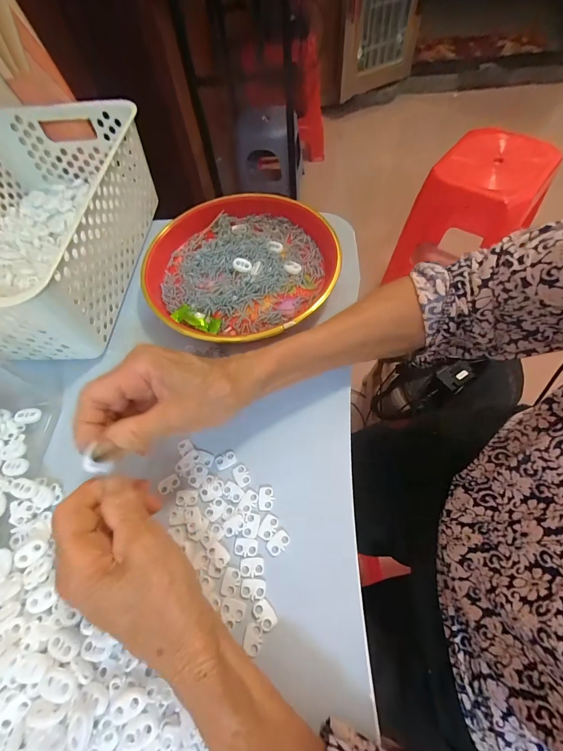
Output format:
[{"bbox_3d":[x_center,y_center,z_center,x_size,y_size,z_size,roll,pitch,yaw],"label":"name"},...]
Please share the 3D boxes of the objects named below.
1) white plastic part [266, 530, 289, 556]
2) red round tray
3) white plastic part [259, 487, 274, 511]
[{"bbox_3d":[-0.003,0.129,0.258,0.012,0.004,0.019,34,68,20],"label":"white plastic part"},{"bbox_3d":[-0.052,-0.134,0.394,0.222,0.038,0.224,-1,61,2],"label":"red round tray"},{"bbox_3d":[-0.013,0.101,0.275,0.012,0.004,0.018,-2,61,2],"label":"white plastic part"}]

